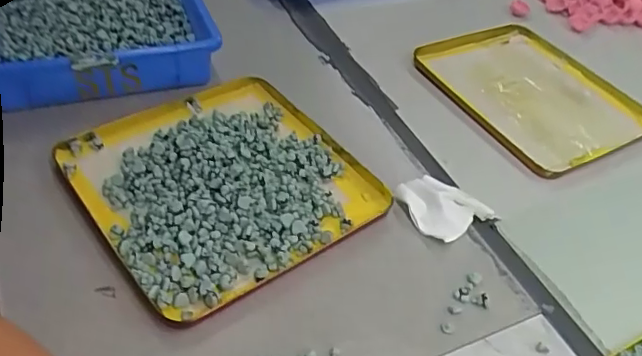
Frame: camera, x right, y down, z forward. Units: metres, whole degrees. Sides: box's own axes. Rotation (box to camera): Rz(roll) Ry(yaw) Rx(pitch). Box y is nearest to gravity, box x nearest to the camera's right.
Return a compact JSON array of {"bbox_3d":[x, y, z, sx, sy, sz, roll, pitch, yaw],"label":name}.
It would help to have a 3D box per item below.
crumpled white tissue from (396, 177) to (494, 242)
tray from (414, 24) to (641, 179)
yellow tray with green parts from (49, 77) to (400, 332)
[{"bbox_3d":[0.116,0.026,0.568,0.069,0.011,0.077,-28,54,-32],"label":"crumpled white tissue"},{"bbox_3d":[0.266,-0.112,0.736,0.207,0.019,0.266,-18,49,-25],"label":"tray"},{"bbox_3d":[-0.095,-0.004,0.557,0.248,0.019,0.248,-25,52,-30],"label":"yellow tray with green parts"}]

